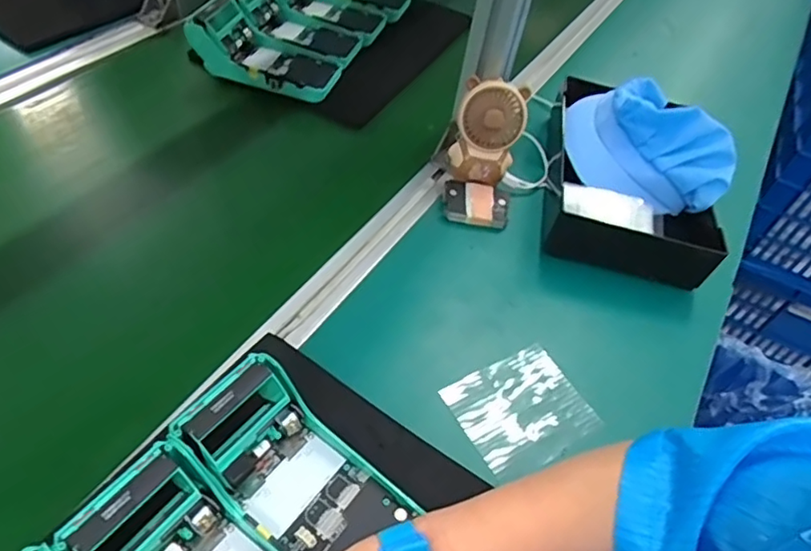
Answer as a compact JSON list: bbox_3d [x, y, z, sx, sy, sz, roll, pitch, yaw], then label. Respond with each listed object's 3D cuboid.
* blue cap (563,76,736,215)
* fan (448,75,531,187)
[{"bbox_3d":[0.259,-0.142,0.632,0.181,0.084,0.103,28,52,18],"label":"blue cap"},{"bbox_3d":[0.085,-0.142,0.602,0.065,0.102,0.056,16,49,9],"label":"fan"}]

